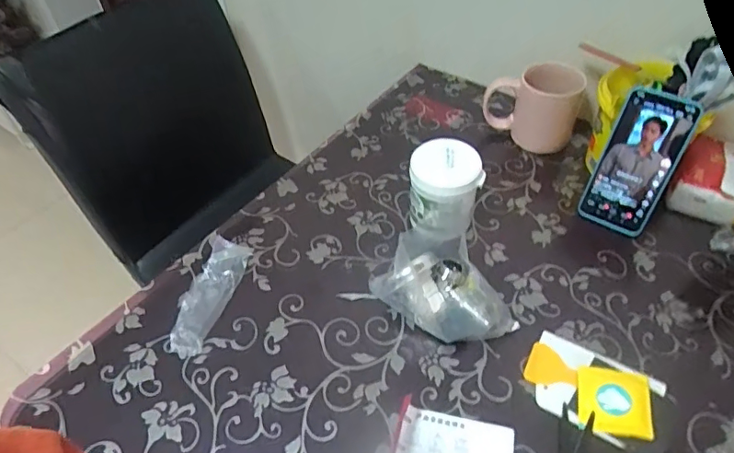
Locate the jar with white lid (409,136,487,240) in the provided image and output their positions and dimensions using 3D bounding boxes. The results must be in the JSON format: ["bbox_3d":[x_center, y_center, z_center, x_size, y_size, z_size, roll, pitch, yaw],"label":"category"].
[{"bbox_3d":[0.096,-0.037,0.641,0.081,0.110,0.081,-1,48,2],"label":"jar with white lid"}]

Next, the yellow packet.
[{"bbox_3d":[0.243,0.171,0.507,0.062,0.017,0.067,8,49,10],"label":"yellow packet"}]

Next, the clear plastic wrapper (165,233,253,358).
[{"bbox_3d":[-0.189,0.079,0.612,0.053,0.017,0.153,8,49,10],"label":"clear plastic wrapper"}]

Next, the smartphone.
[{"bbox_3d":[0.329,-0.076,0.633,0.083,0.171,0.013,27,29,25],"label":"smartphone"}]

